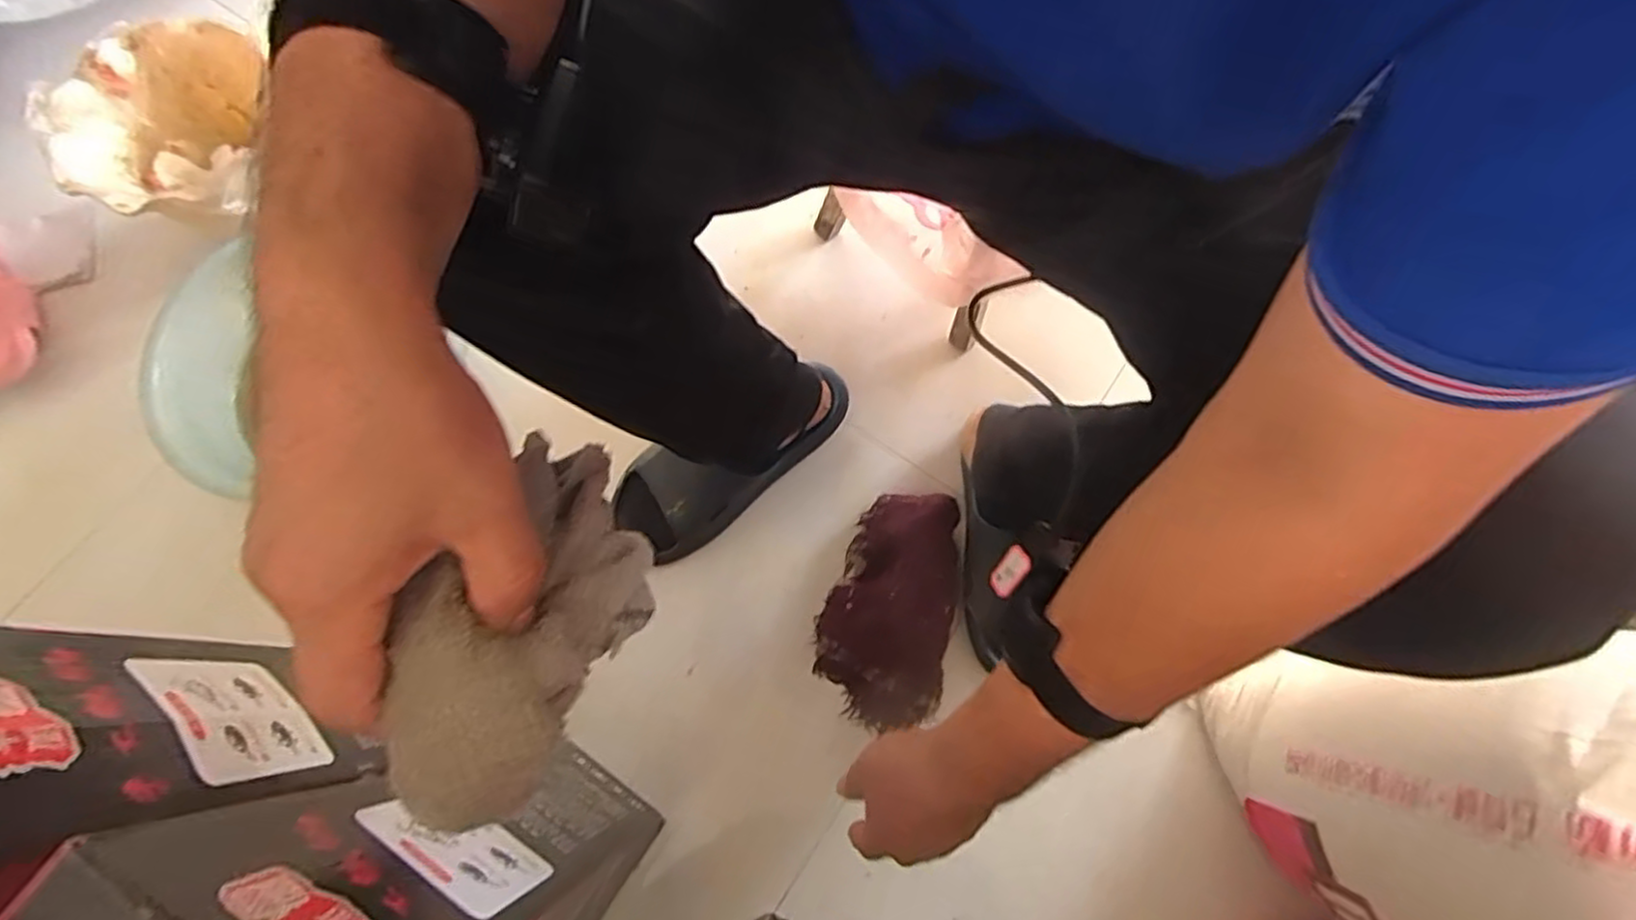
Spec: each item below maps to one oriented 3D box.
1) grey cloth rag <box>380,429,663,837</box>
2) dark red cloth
[{"bbox_3d":[-0.107,0.058,0.288,0.067,0.067,0.147,13,43,4],"label":"grey cloth rag"},{"bbox_3d":[0.072,0.145,0.735,0.125,0.053,0.221,14,74,4],"label":"dark red cloth"}]

